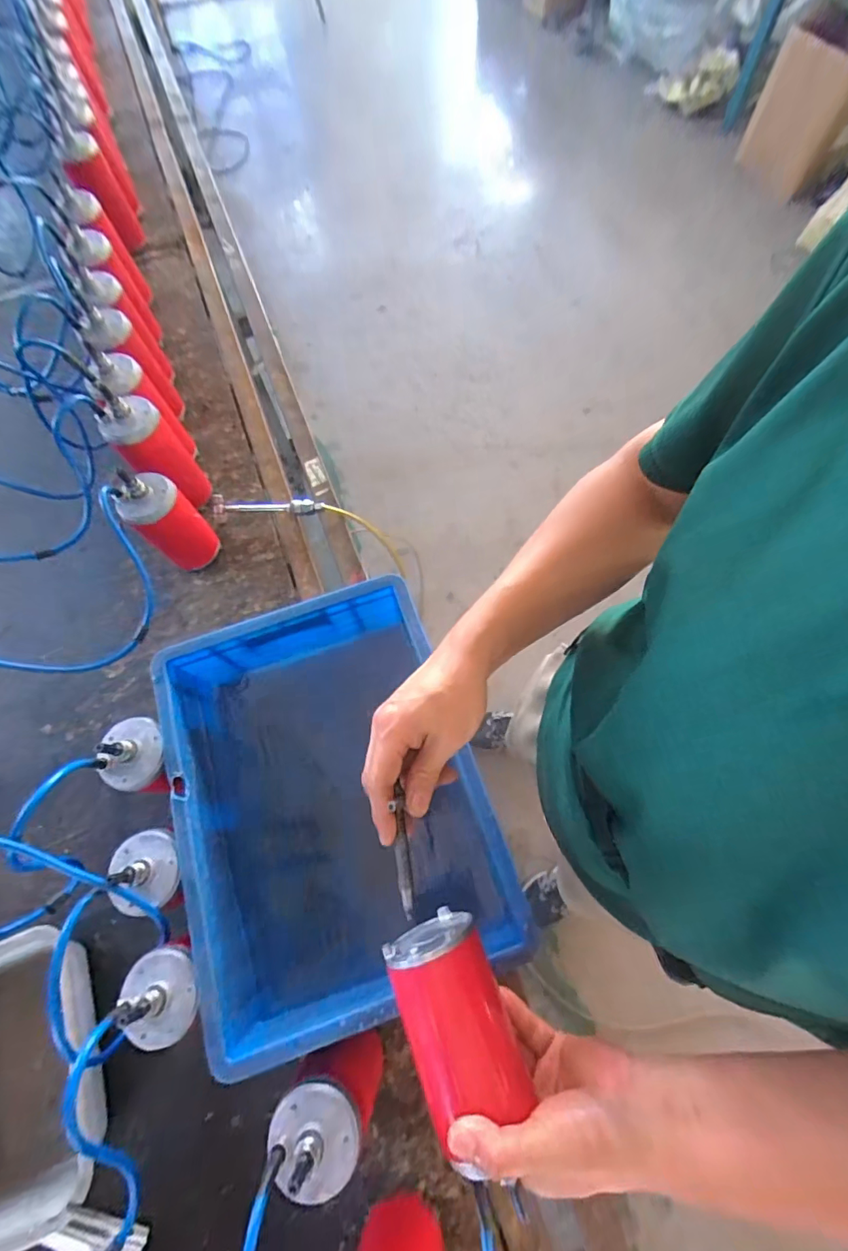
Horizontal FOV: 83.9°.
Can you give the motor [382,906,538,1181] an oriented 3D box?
[{"bbox_3d":[0.026,0.298,0.363,0.069,0.071,0.124,-23,70,-6],"label":"motor"}]

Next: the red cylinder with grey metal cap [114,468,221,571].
[{"bbox_3d":[-0.359,-0.147,0.666,0.078,0.159,0.065,-42,73,-13],"label":"red cylinder with grey metal cap"}]

